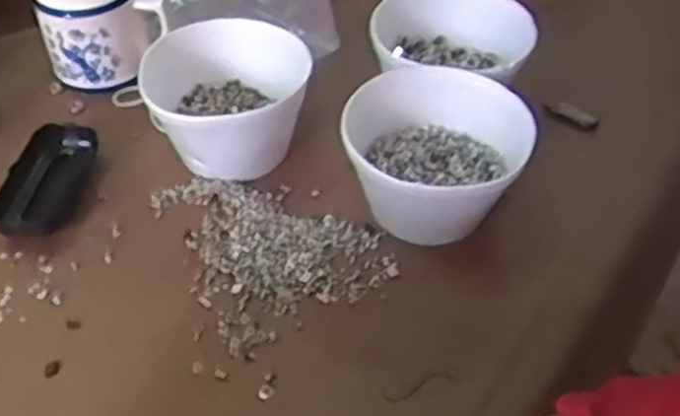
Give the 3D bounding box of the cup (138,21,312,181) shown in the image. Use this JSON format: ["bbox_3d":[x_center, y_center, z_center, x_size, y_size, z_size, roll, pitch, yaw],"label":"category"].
[{"bbox_3d":[-0.088,-0.081,0.628,0.121,0.083,0.118,0,46,0],"label":"cup"}]

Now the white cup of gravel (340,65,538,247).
[{"bbox_3d":[0.070,-0.032,0.579,0.129,0.085,0.119,4,46,4],"label":"white cup of gravel"}]

